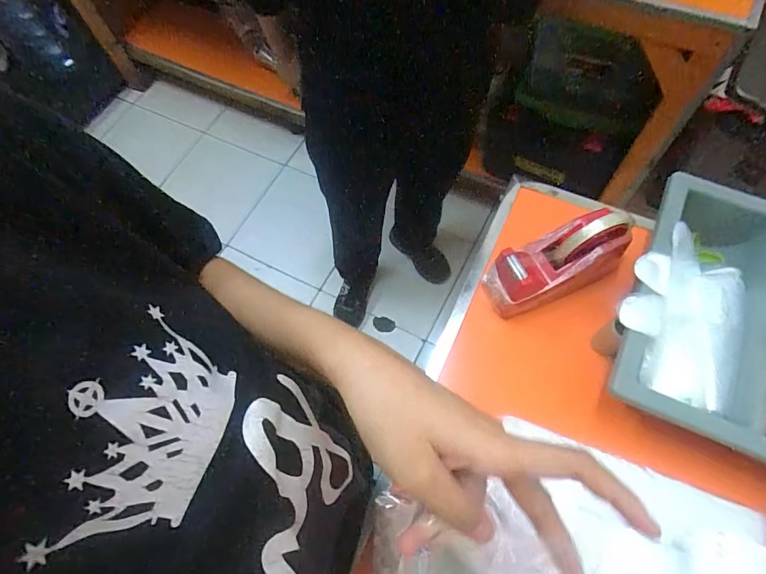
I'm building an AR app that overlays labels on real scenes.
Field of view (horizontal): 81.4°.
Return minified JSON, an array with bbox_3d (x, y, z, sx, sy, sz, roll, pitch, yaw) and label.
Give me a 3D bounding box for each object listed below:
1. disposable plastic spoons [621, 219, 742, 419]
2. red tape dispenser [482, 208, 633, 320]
[{"bbox_3d":[0.322,0.023,0.488,0.128,0.065,0.215,18,68,10],"label":"disposable plastic spoons"},{"bbox_3d":[0.206,-0.026,0.522,0.160,0.100,0.071,-22,67,-7],"label":"red tape dispenser"}]

